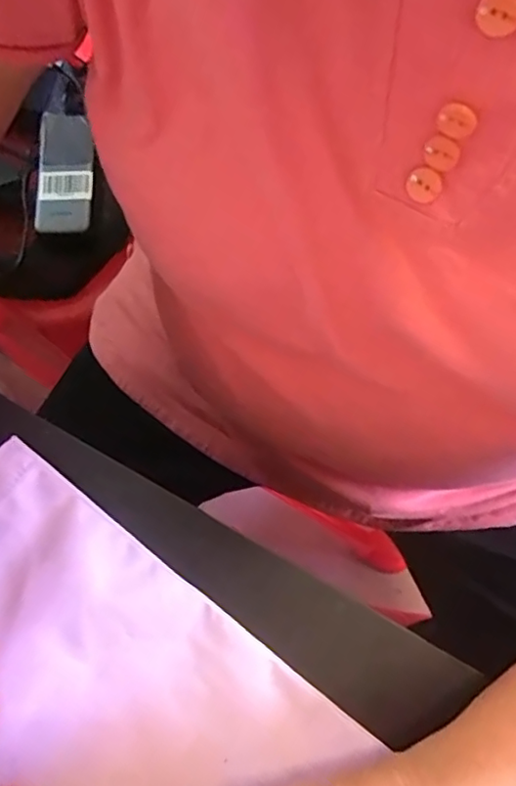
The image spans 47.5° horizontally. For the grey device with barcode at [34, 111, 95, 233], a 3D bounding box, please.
[{"bbox_3d":[-0.191,-0.217,0.582,0.051,0.012,0.121,1,77,1],"label":"grey device with barcode"}]

